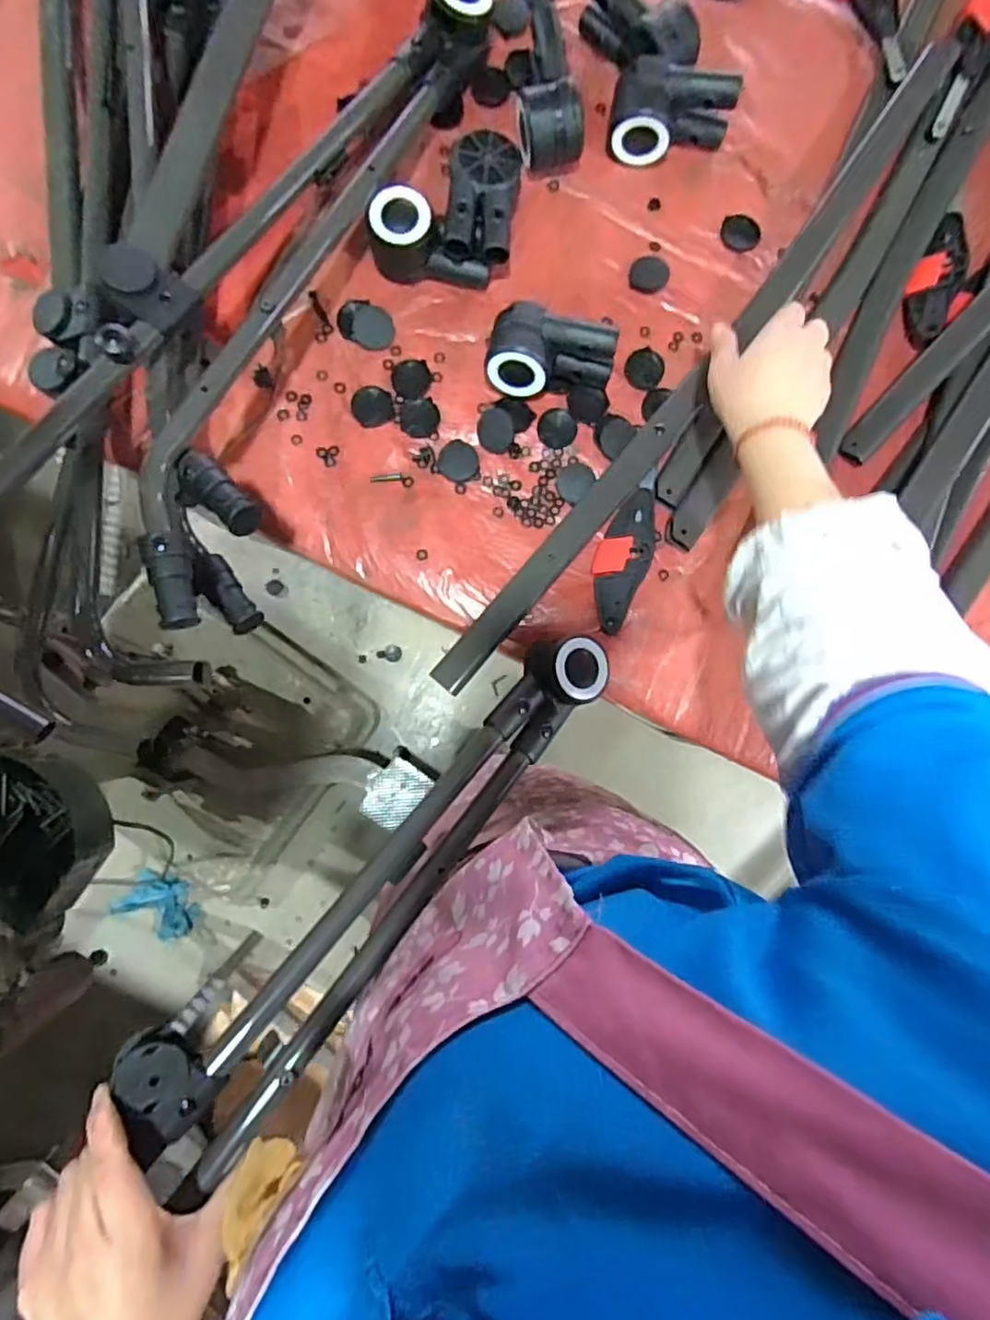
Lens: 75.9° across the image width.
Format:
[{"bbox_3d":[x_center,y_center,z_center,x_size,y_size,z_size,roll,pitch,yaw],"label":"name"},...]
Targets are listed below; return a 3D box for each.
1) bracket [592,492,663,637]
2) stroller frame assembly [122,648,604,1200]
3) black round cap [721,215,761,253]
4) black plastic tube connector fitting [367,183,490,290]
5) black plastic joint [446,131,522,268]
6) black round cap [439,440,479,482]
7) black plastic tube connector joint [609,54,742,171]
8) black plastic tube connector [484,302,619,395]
[{"bbox_3d":[0.109,-0.086,0.537,0.044,0.011,0.121,25,85,-1],"label":"bracket"},{"bbox_3d":[-0.062,0.135,0.440,0.083,0.047,0.408,43,69,1],"label":"stroller frame assembly"},{"bbox_3d":[0.221,-0.384,0.569,0.036,0.009,0.032,34,85,0],"label":"black round cap"},{"bbox_3d":[-0.055,-0.351,0.535,0.103,0.047,0.053,9,85,-2],"label":"black plastic tube connector fitting"},{"bbox_3d":[-0.012,-0.384,0.536,0.058,0.050,0.099,8,85,-2],"label":"black plastic joint"},{"bbox_3d":[-0.031,-0.173,0.549,0.034,0.004,0.036,0,86,-3],"label":"black round cap"},{"bbox_3d":[0.151,-0.466,0.548,0.102,0.065,0.057,15,85,-2],"label":"black plastic tube connector joint"},{"bbox_3d":[0.045,-0.245,0.525,0.100,0.061,0.056,16,85,-2],"label":"black plastic tube connector"}]

